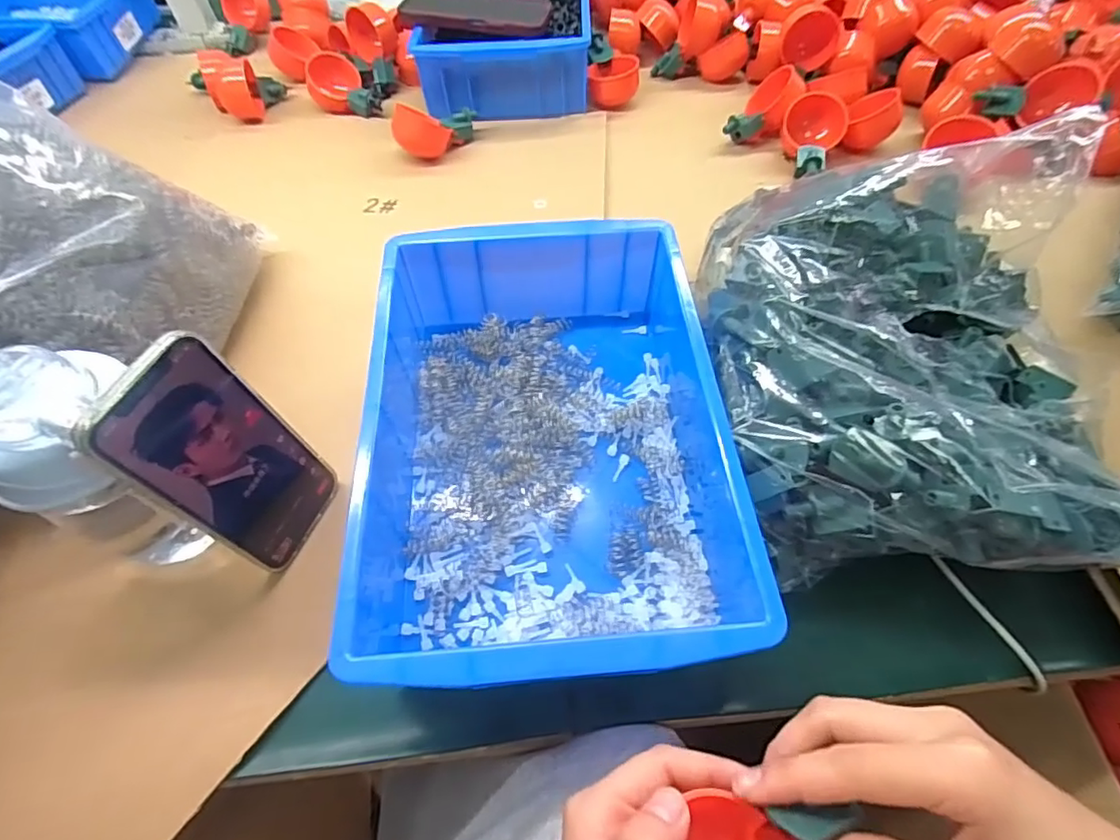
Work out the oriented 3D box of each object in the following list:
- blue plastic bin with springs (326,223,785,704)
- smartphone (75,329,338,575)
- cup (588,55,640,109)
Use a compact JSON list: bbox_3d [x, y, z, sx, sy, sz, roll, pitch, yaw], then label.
[{"bbox_3d":[-0.014,0.010,0.358,0.208,0.087,0.293,-4,56,-1],"label":"blue plastic bin with springs"},{"bbox_3d":[-0.180,0.025,0.312,0.009,0.145,0.071,9,55,22],"label":"smartphone"},{"bbox_3d":[0.066,-0.416,0.686,0.060,0.033,0.071,3,56,4],"label":"cup"}]

